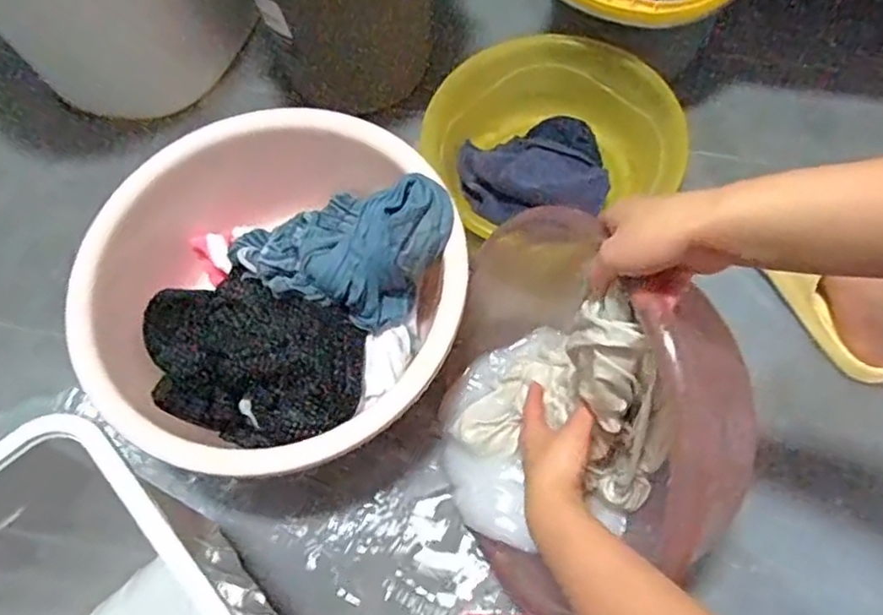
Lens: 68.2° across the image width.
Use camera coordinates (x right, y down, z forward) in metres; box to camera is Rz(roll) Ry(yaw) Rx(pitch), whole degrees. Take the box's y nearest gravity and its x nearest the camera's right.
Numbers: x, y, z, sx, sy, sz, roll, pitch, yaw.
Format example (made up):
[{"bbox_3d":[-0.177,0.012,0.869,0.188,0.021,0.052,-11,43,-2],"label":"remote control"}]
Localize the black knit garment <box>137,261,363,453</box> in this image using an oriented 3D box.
[{"bbox_3d":[-0.195,0.054,0.673,0.231,0.056,0.157,17,68,10],"label":"black knit garment"}]

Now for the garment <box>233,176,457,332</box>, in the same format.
[{"bbox_3d":[-0.109,-0.074,0.682,0.230,0.109,0.144,21,69,12],"label":"garment"}]

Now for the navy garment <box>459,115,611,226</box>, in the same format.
[{"bbox_3d":[0.114,-0.182,0.804,0.180,0.058,0.148,5,66,5],"label":"navy garment"}]

